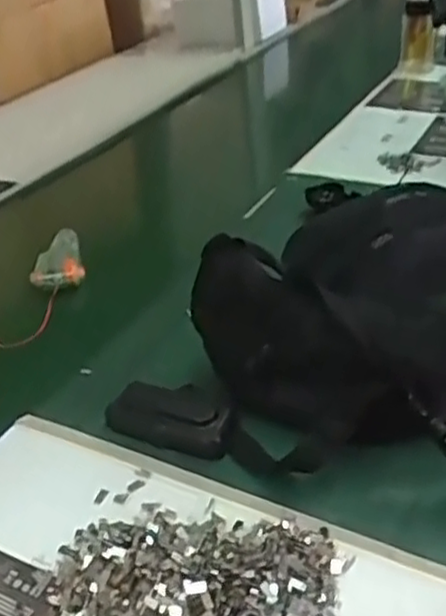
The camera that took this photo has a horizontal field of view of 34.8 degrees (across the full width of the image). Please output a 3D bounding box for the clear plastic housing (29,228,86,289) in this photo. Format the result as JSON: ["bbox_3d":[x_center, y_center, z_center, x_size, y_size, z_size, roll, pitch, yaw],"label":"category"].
[{"bbox_3d":[-0.204,-0.059,0.866,0.066,0.017,0.102,-22,50,2],"label":"clear plastic housing"}]

